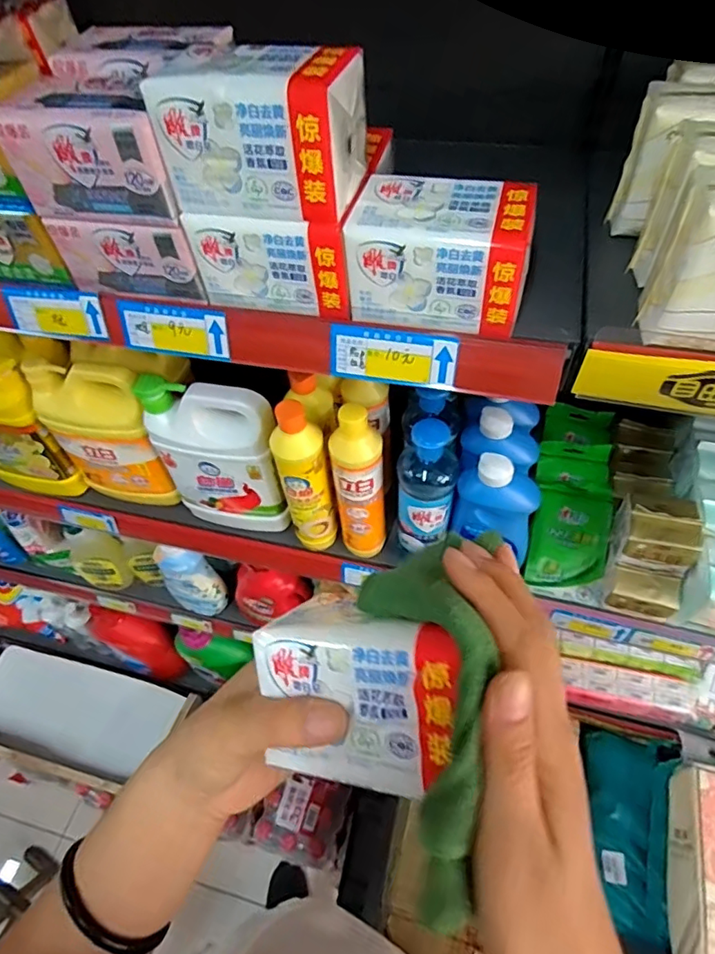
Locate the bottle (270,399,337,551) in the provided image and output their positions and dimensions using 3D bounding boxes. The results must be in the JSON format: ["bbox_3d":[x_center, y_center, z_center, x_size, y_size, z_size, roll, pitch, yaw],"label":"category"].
[{"bbox_3d":[-0.058,0.006,0.596,0.052,0.221,0.047,-14,54,-6],"label":"bottle"}]

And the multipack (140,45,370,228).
[{"bbox_3d":[-0.056,-0.201,0.316,0.108,0.070,0.060,10,55,11],"label":"multipack"}]

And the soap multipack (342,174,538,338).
[{"bbox_3d":[0.053,-0.143,0.347,0.106,0.064,0.065,9,55,10],"label":"soap multipack"}]

